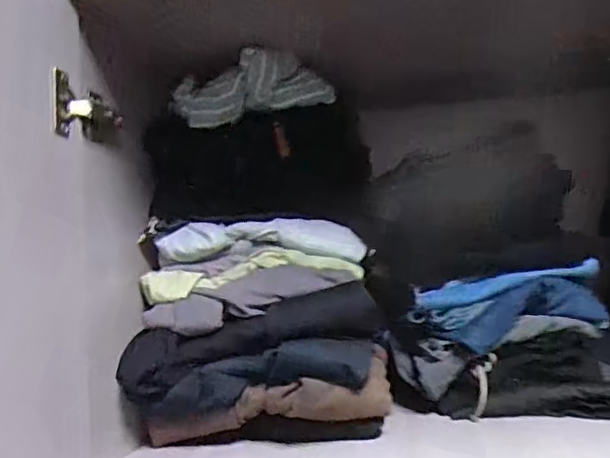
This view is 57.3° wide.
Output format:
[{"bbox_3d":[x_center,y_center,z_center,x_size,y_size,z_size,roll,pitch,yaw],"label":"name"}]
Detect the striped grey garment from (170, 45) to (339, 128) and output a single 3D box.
[{"bbox_3d":[-0.058,-0.174,0.696,0.204,0.080,0.052,-2,-2,-12],"label":"striped grey garment"}]

